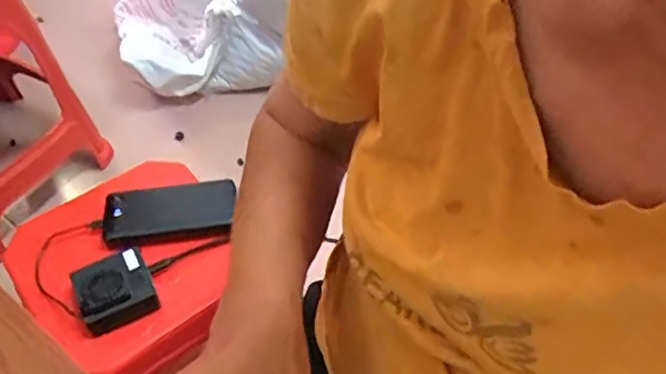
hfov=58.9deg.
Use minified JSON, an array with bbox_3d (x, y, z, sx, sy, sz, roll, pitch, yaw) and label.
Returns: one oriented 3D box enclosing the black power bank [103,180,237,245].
[{"bbox_3d":[-0.195,0.027,0.706,0.153,0.012,0.071,-8,50,-8],"label":"black power bank"}]

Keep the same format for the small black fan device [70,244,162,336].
[{"bbox_3d":[-0.235,0.108,0.635,0.079,0.039,0.078,-26,55,-22],"label":"small black fan device"}]

